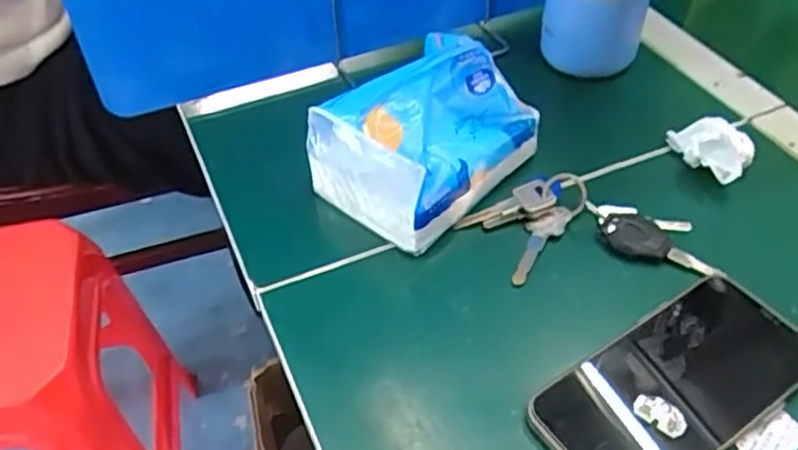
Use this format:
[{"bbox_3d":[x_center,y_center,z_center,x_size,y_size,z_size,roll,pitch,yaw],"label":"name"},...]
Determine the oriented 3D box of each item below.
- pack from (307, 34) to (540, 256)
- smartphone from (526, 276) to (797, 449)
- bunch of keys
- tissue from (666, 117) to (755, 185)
[{"bbox_3d":[0.017,-0.062,0.483,0.098,0.091,0.133,32,54,31],"label":"pack"},{"bbox_3d":[0.150,0.086,0.385,0.155,0.013,0.078,-26,49,-22],"label":"smartphone"},{"bbox_3d":[0.118,-0.001,0.468,0.148,0.013,0.089,-2,44,2],"label":"bunch of keys"},{"bbox_3d":[0.221,-0.058,0.511,0.059,0.036,0.044,23,50,24],"label":"tissue"}]

